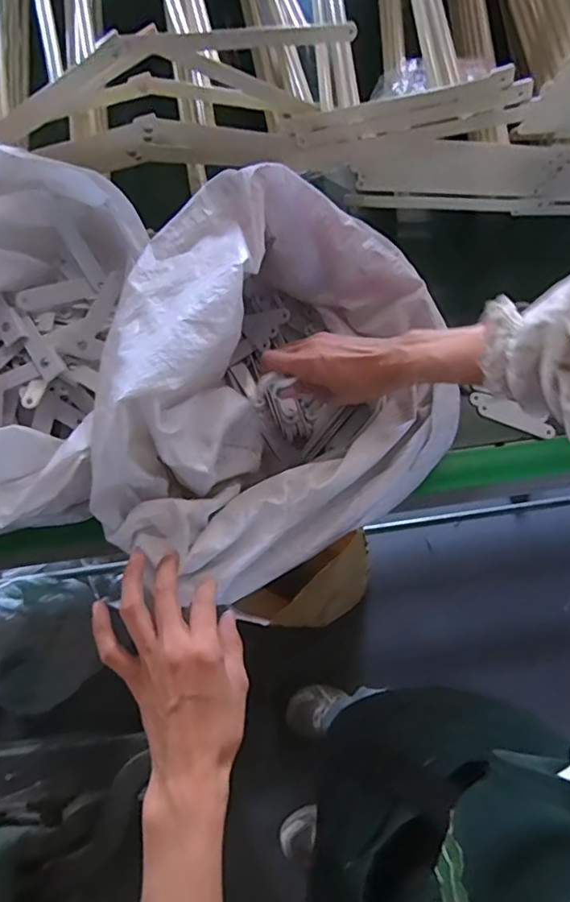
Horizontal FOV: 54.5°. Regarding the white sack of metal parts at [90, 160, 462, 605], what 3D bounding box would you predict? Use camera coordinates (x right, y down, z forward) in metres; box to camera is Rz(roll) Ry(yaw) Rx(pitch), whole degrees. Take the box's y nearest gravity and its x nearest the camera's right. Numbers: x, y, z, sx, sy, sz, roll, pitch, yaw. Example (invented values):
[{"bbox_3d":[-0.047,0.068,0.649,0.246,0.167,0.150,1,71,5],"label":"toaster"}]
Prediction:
[{"bbox_3d":[0.002,-0.063,0.524,0.285,0.197,0.365,8,70,2],"label":"white sack of metal parts"}]

